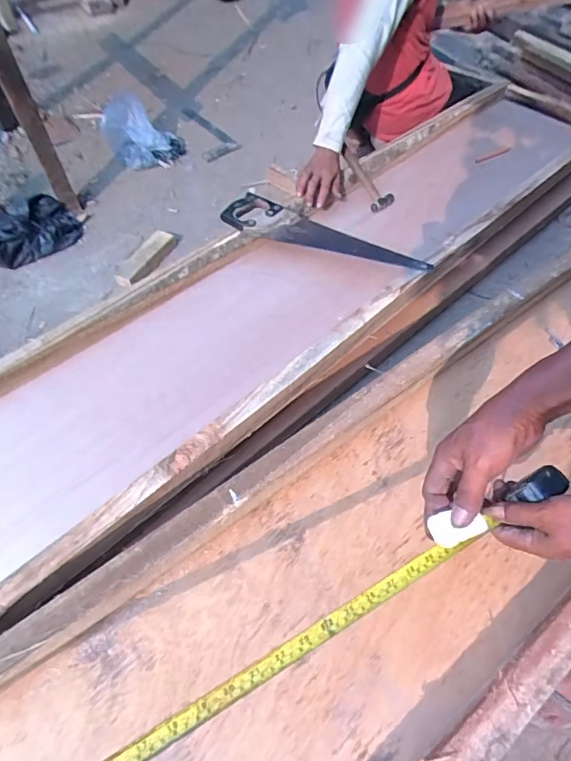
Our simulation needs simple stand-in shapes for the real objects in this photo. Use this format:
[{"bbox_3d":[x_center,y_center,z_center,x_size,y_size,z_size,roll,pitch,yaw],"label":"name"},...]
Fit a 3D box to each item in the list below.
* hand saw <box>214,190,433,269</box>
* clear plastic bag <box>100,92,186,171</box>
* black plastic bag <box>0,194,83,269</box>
[{"bbox_3d":[0.094,-0.350,1.105,0.488,0.024,0.099,14,72,5],"label":"hand saw"},{"bbox_3d":[-0.503,-0.870,1.639,0.263,0.184,0.137,-6,56,-8],"label":"clear plastic bag"},{"bbox_3d":[-0.764,-0.453,1.396,0.268,0.074,0.223,-39,65,-23],"label":"black plastic bag"}]

